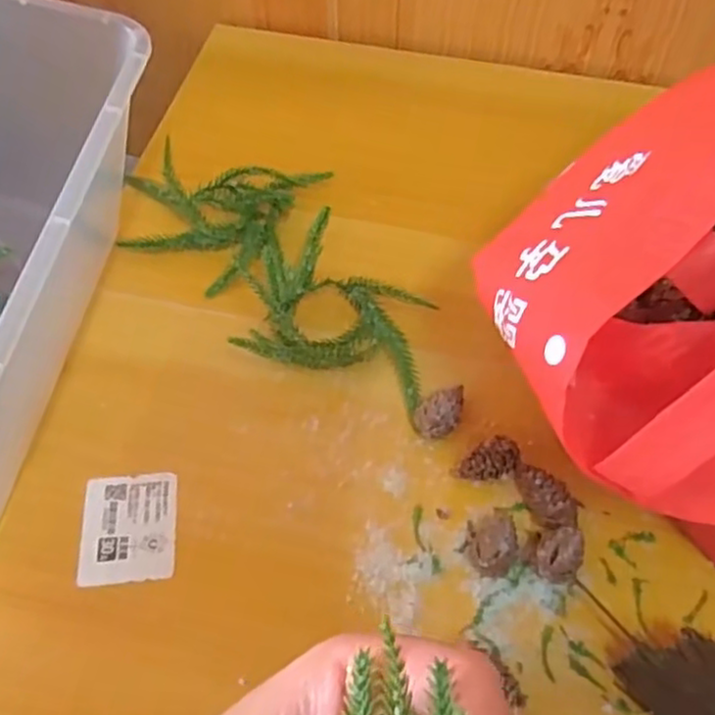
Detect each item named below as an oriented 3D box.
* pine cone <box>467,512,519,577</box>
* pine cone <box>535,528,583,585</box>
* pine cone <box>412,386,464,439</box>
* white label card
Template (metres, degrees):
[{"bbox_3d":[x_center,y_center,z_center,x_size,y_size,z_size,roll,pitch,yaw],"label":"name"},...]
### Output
[{"bbox_3d":[0.070,0.094,0.366,0.023,0.023,0.037,9,57,6],"label":"pine cone"},{"bbox_3d":[0.101,0.100,0.362,0.022,0.020,0.031,19,58,9],"label":"pine cone"},{"bbox_3d":[0.047,0.032,0.406,0.022,0.024,0.039,28,61,17],"label":"pine cone"},{"bbox_3d":[-0.121,0.090,0.380,0.048,0.004,0.058,-5,57,-3],"label":"white label card"}]

